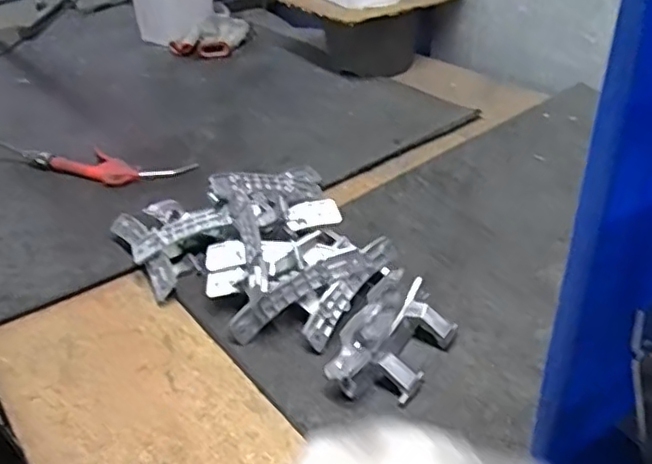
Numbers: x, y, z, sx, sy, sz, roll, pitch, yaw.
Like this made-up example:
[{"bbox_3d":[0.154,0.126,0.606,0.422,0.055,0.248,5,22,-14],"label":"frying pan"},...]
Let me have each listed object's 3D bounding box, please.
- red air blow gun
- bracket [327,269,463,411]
[{"bbox_3d":[-0.331,-0.103,0.958,0.248,0.031,0.090,5,37,12],"label":"red air blow gun"},{"bbox_3d":[0.069,0.093,0.608,0.084,0.073,0.143,13,39,22],"label":"bracket"}]

